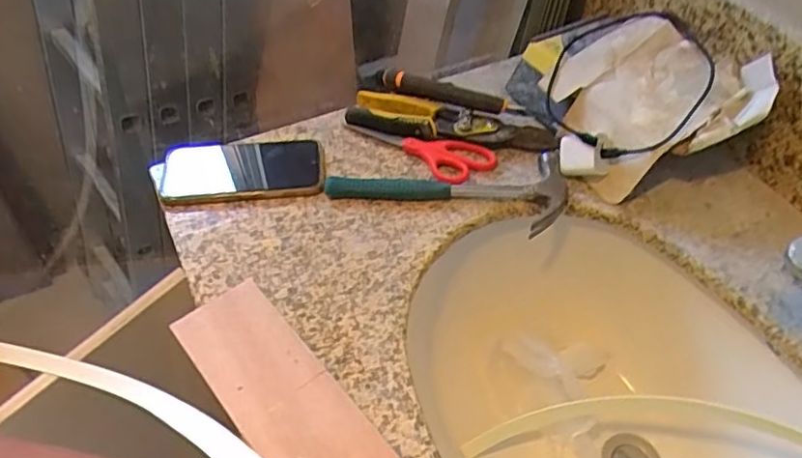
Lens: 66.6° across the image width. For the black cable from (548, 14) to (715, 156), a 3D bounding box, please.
[{"bbox_3d":[0.243,-0.159,0.649,0.162,0.034,0.189,14,69,34],"label":"black cable"}]

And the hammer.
[{"bbox_3d":[0.046,-0.033,0.633,0.245,0.025,0.089,-4,49,-3],"label":"hammer"}]

